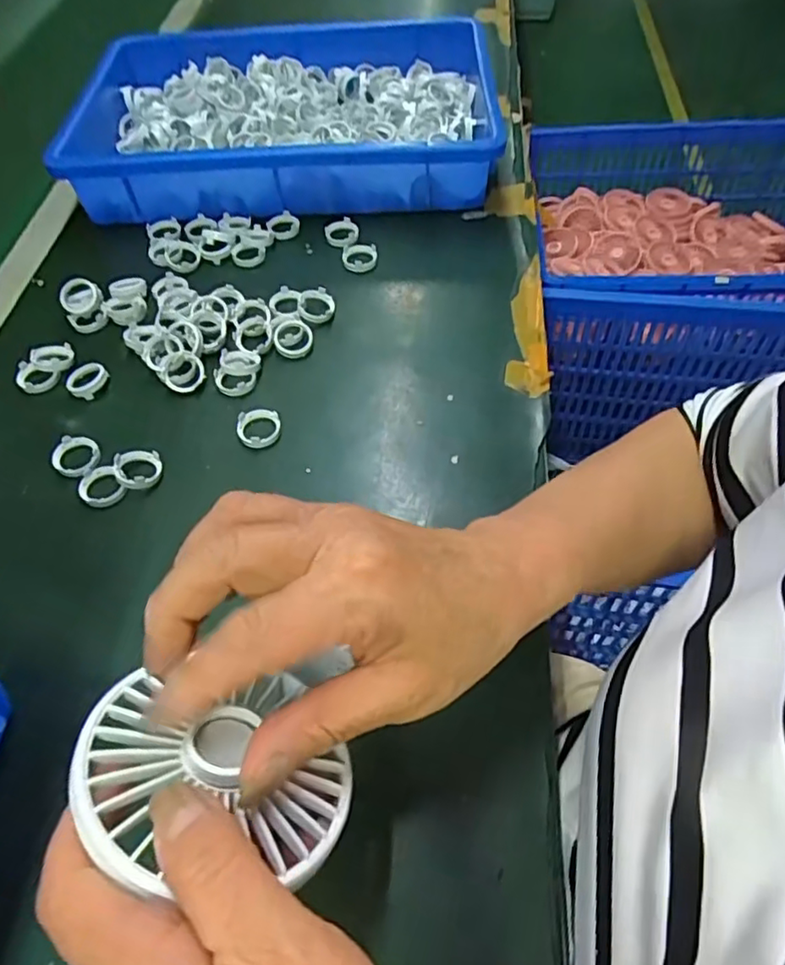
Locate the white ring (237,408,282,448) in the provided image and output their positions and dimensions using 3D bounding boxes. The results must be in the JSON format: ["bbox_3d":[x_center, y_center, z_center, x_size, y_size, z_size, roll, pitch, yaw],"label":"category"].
[{"bbox_3d":[-0.086,-0.036,0.400,0.027,0.007,0.027,-2,56,2],"label":"white ring"}]

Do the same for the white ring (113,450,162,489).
[{"bbox_3d":[-0.156,-0.008,0.381,0.027,0.010,0.027,-2,56,2],"label":"white ring"}]

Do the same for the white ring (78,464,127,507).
[{"bbox_3d":[-0.177,0.002,0.377,0.024,0.005,0.026,-2,56,2],"label":"white ring"}]

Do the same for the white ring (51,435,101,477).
[{"bbox_3d":[-0.197,-0.017,0.390,0.031,0.006,0.027,17,59,14],"label":"white ring"}]

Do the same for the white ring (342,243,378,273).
[{"bbox_3d":[-0.026,-0.178,0.490,0.028,0.006,0.027,-2,56,2],"label":"white ring"}]

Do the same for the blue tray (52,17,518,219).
[{"bbox_3d":[-0.092,-0.313,0.536,0.335,0.072,0.198,-3,56,2],"label":"blue tray"}]

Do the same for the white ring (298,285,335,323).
[{"bbox_3d":[-0.056,-0.130,0.456,0.027,0.008,0.029,-2,56,2],"label":"white ring"}]

